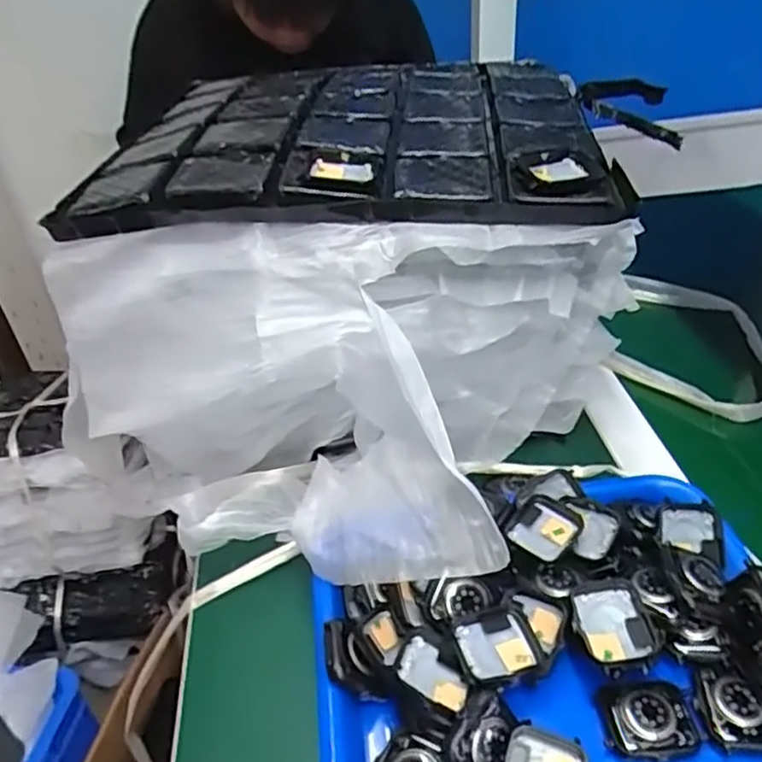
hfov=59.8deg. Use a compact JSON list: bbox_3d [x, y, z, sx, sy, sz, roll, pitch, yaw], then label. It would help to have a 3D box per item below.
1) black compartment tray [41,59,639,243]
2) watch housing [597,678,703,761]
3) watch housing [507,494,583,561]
[{"bbox_3d":[-0.019,-0.188,0.487,0.345,0.038,0.296,-1,37,8],"label":"black compartment tray"},{"bbox_3d":[0.132,0.163,0.326,0.043,0.007,0.036,-5,36,2],"label":"watch housing"},{"bbox_3d":[0.100,0.091,0.403,0.036,0.013,0.043,22,44,33],"label":"watch housing"}]

